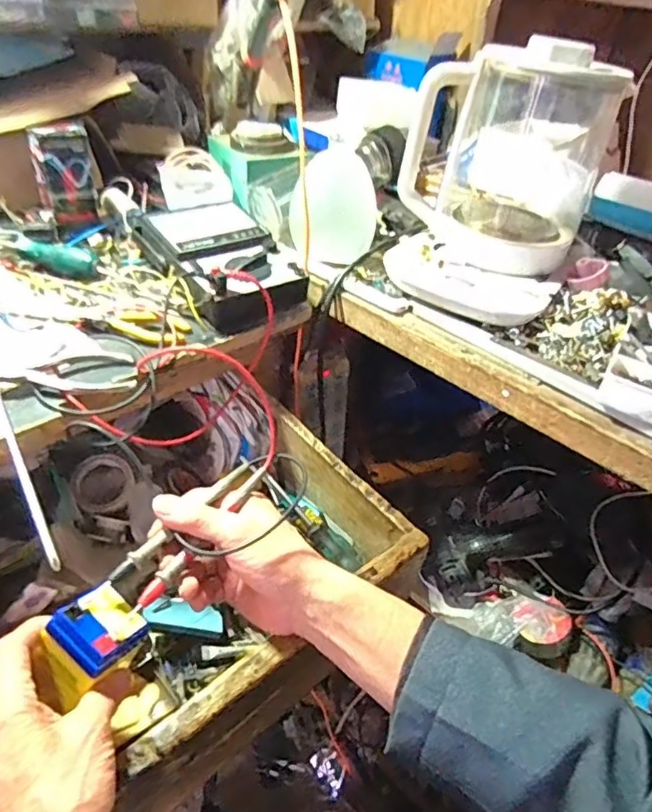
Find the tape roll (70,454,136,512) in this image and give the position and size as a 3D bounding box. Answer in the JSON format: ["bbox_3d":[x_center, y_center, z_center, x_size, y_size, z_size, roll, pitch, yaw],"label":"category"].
[{"bbox_3d":[-0.229,0.081,0.585,0.064,0.022,0.064,3,65,-5],"label":"tape roll"}]

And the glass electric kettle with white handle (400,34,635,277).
[{"bbox_3d":[0.196,-0.272,0.606,0.177,0.190,0.170,25,42,22],"label":"glass electric kettle with white handle"}]

